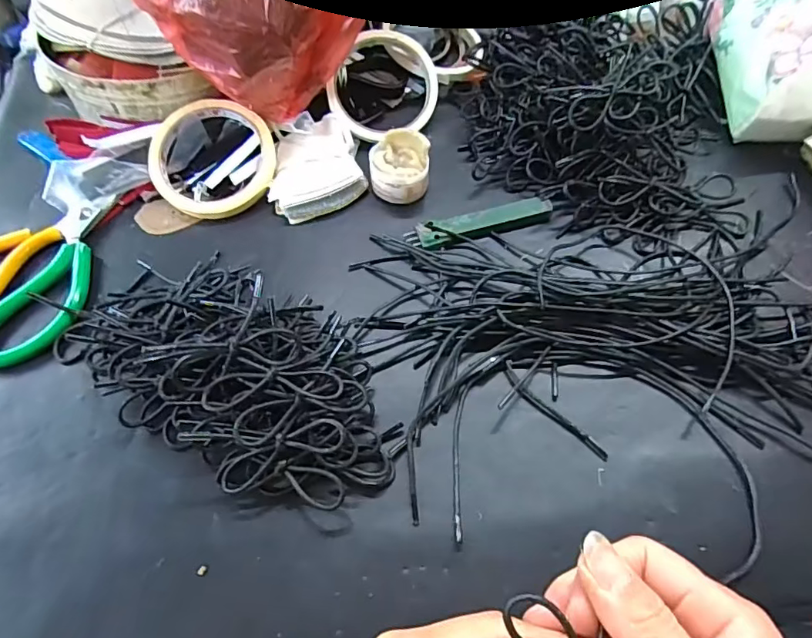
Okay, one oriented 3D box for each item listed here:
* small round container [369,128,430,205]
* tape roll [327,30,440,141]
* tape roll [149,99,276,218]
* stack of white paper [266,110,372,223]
[{"bbox_3d":[-0.005,-0.116,0.391,0.043,0.037,0.045,0,59,1],"label":"small round container"},{"bbox_3d":[-0.017,-0.190,0.431,0.085,0.012,0.091,0,87,-6],"label":"tape roll"},{"bbox_3d":[-0.147,-0.123,0.399,0.094,0.012,0.094,0,82,-3],"label":"tape roll"},{"bbox_3d":[-0.071,-0.119,0.405,0.070,0.027,0.083,-12,60,-6],"label":"stack of white paper"}]

